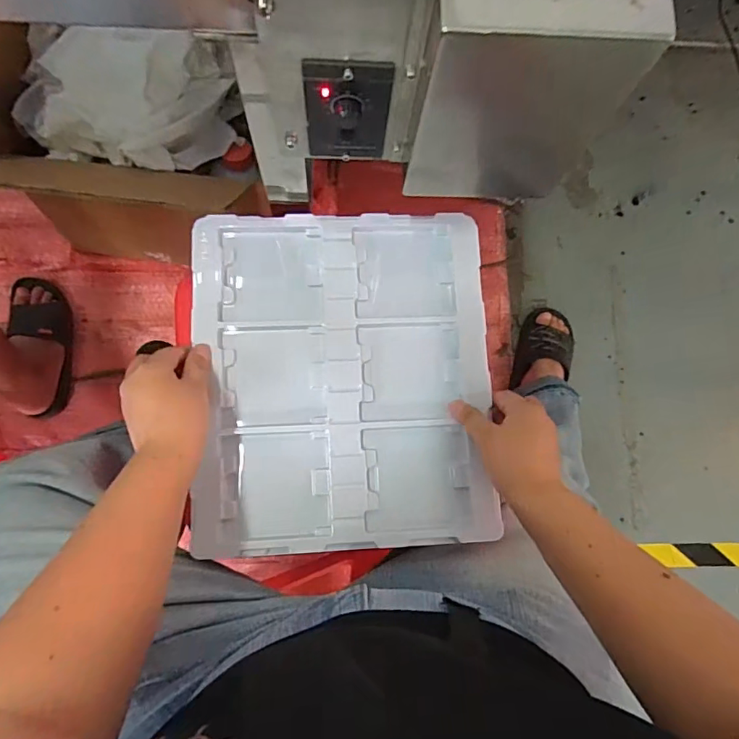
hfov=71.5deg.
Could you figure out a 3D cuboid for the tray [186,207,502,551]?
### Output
[{"bbox_3d":[-0.023,0.005,0.487,0.271,0.016,0.314,-3,82,-5],"label":"tray"}]

